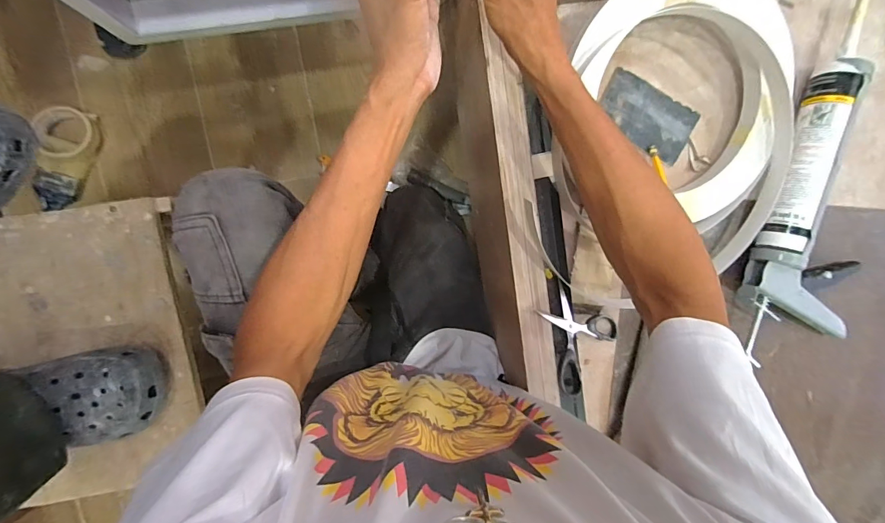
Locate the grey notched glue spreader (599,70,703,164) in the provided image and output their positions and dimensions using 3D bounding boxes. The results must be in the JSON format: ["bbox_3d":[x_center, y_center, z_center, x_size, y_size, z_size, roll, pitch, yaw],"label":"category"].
[{"bbox_3d":[0.238,-0.168,0.458,0.113,0.008,0.067,25,94,-8],"label":"grey notched glue spreader"}]

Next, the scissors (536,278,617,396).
[{"bbox_3d":[0.150,0.087,0.451,0.113,0.013,0.106,0,91,-27],"label":"scissors"}]

